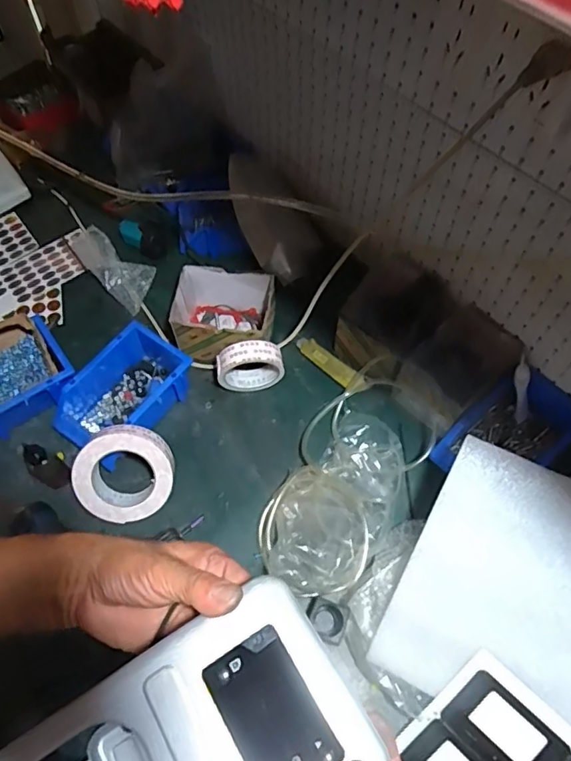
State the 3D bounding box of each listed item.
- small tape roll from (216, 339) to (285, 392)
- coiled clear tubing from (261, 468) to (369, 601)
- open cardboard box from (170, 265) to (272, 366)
[{"bbox_3d":[-0.051,-0.021,0.763,0.093,0.091,0.032,-8,61,-5],"label":"small tape roll"},{"bbox_3d":[0.037,0.194,0.667,0.146,0.039,0.142,0,61,0],"label":"coiled clear tubing"},{"bbox_3d":[-0.091,-0.091,0.799,0.146,0.097,0.120,3,61,1],"label":"open cardboard box"}]

